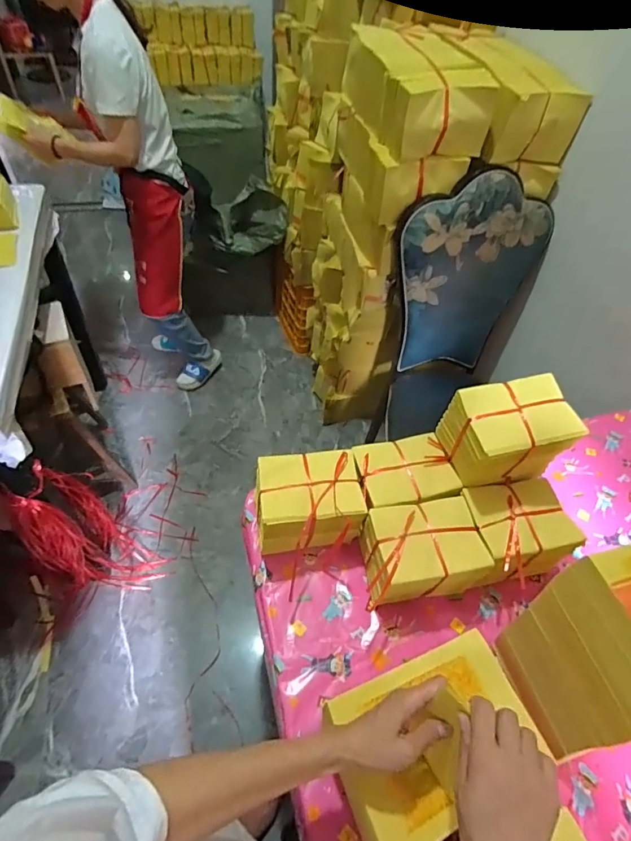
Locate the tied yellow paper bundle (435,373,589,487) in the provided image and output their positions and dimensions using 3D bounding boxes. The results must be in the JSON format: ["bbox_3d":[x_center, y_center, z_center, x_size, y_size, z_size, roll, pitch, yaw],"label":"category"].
[{"bbox_3d":[0.310,0.024,0.715,0.161,0.154,0.119,-6,52,-10],"label":"tied yellow paper bundle"}]

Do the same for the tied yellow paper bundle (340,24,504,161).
[{"bbox_3d":[0.261,-0.887,1.165,0.250,0.183,0.438,-10,52,-13],"label":"tied yellow paper bundle"}]

